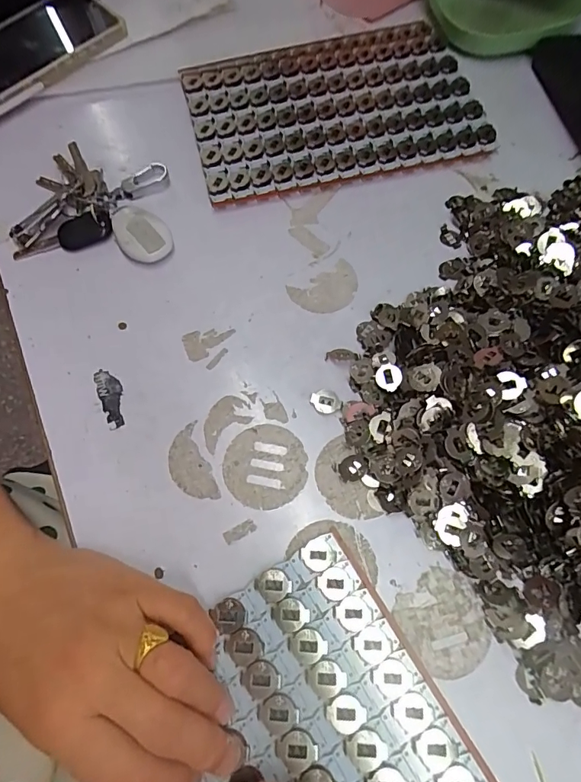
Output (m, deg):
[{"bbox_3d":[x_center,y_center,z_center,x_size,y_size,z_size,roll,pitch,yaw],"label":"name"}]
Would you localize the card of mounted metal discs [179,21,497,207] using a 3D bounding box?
[{"bbox_3d":[0.038,-0.253,0.402,0.246,0.019,0.163,-14,69,-4],"label":"card of mounted metal discs"}]

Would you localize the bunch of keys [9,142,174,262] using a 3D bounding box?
[{"bbox_3d":[-0.153,-0.160,0.365,0.124,0.019,0.116,3,69,2],"label":"bunch of keys"}]

